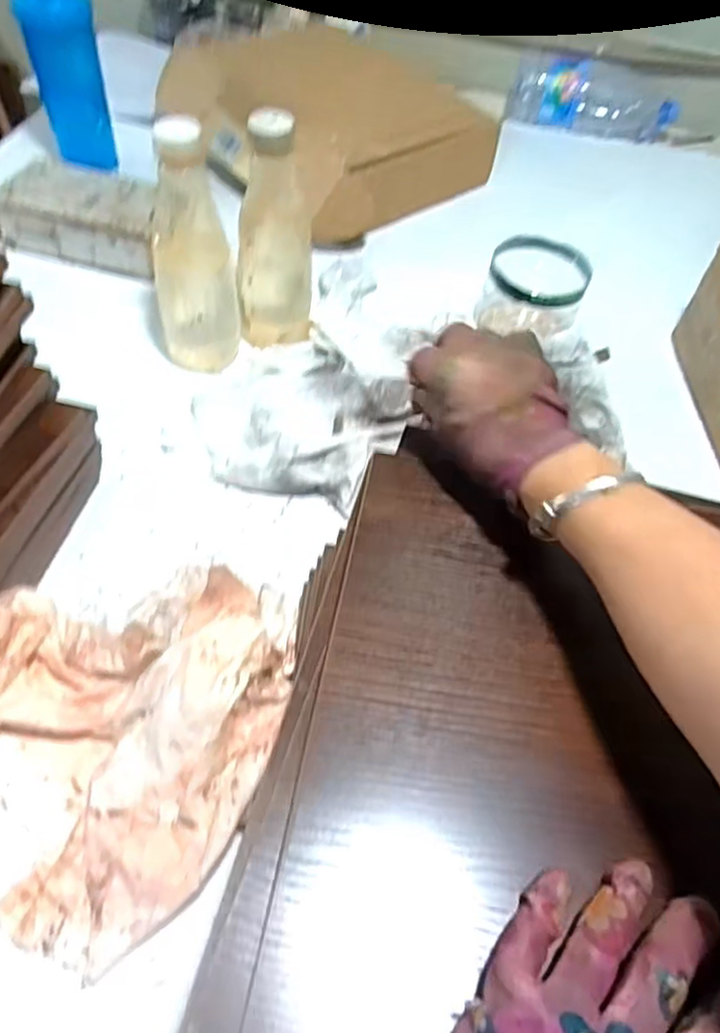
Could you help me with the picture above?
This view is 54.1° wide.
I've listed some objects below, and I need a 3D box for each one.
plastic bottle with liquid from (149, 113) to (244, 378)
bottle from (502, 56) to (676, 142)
[{"bbox_3d":[-0.156,-0.230,0.639,0.059,0.221,0.062,35,59,20],"label":"plastic bottle with liquid"},{"bbox_3d":[0.358,-0.632,1.070,0.253,0.089,0.070,4,53,-2],"label":"bottle"}]

